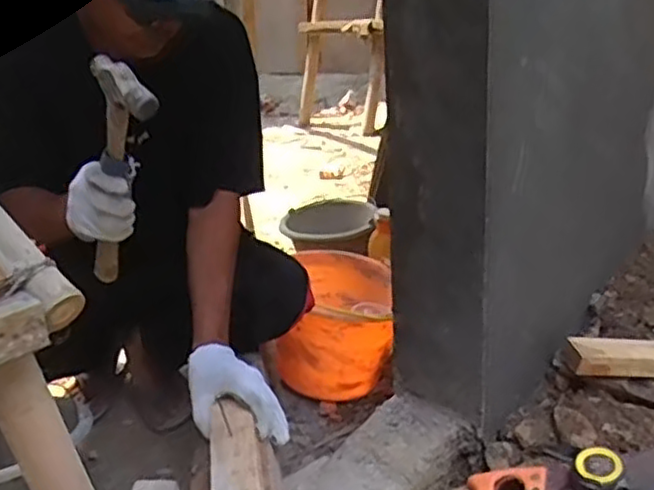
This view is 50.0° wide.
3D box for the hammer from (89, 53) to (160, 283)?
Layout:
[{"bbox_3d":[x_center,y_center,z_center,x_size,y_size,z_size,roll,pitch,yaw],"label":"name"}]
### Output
[{"bbox_3d":[-0.268,-0.075,0.895,0.036,0.351,0.096,-19,57,-33],"label":"hammer"}]

